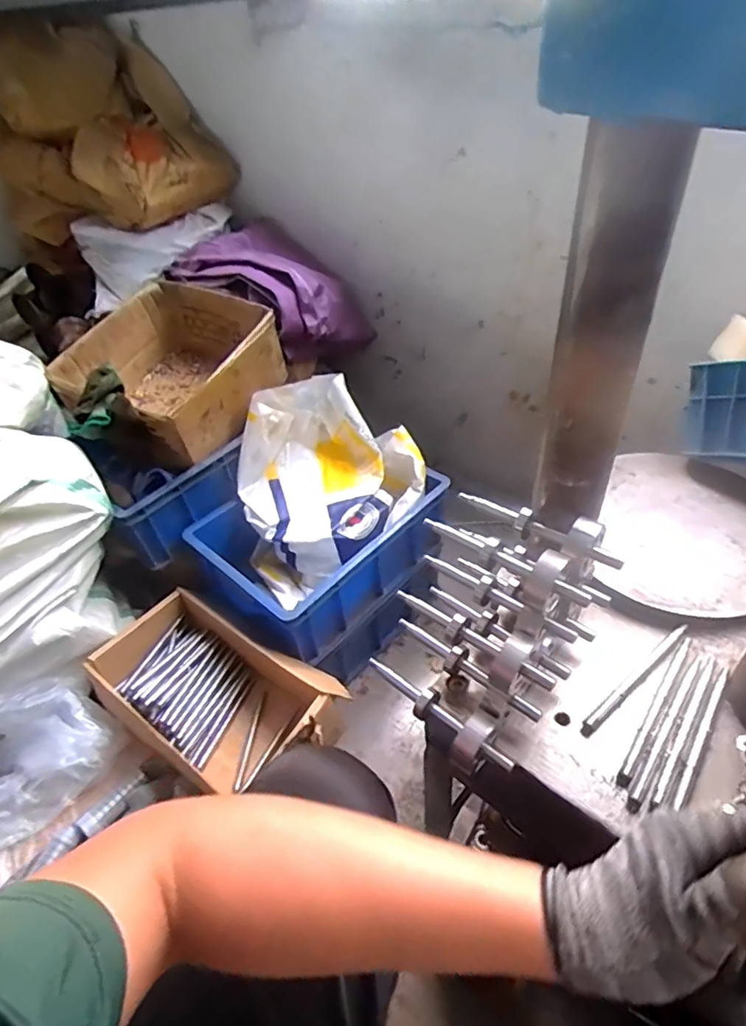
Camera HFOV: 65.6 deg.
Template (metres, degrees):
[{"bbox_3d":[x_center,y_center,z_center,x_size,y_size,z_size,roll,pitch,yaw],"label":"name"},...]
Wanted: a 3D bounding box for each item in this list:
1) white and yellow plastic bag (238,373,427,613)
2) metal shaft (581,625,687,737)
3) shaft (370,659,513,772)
[{"bbox_3d":[-0.093,-0.061,1.042,0.309,0.245,0.273,-25,47,-19],"label":"white and yellow plastic bag"},{"bbox_3d":[0.254,0.160,0.558,0.156,0.016,0.011,-31,49,-25],"label":"metal shaft"},{"bbox_3d":[0.055,0.181,0.524,0.153,0.037,0.041,30,54,32],"label":"shaft"}]

